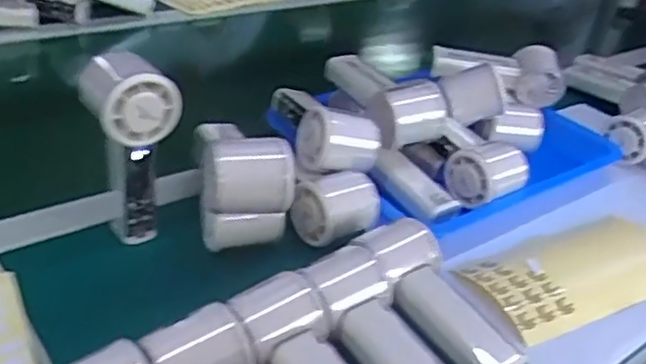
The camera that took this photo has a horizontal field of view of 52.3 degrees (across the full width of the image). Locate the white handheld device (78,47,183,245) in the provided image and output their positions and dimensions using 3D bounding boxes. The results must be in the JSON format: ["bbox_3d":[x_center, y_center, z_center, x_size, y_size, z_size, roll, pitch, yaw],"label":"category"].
[{"bbox_3d":[-0.150,-0.027,0.520,0.057,0.147,0.073,-10,36,-27],"label":"white handheld device"}]

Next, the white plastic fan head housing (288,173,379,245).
[{"bbox_3d":[0.013,0.021,0.569,0.070,0.049,0.051,-13,37,-30],"label":"white plastic fan head housing"}]

